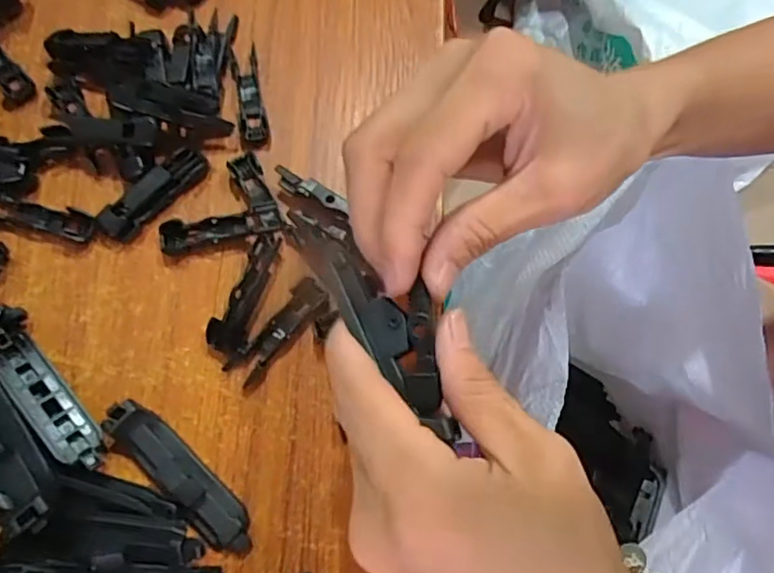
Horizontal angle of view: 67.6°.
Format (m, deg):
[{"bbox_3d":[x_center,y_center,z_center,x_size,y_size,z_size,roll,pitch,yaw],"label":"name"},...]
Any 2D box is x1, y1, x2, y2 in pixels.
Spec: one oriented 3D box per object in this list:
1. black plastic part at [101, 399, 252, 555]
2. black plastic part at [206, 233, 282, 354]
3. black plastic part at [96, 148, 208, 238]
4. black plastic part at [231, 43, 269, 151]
[{"bbox_3d":[-0.084,0.077,0.234,0.018,0.016,0.075,-43,78,-14],"label":"black plastic part"},{"bbox_3d":[-0.065,0.002,0.263,0.017,0.007,0.056,16,72,3],"label":"black plastic part"},{"bbox_3d":[-0.110,-0.044,0.274,0.016,0.011,0.055,42,76,11],"label":"black plastic part"},{"bbox_3d":[-0.070,-0.096,0.291,0.013,0.004,0.057,-11,73,-5],"label":"black plastic part"}]

